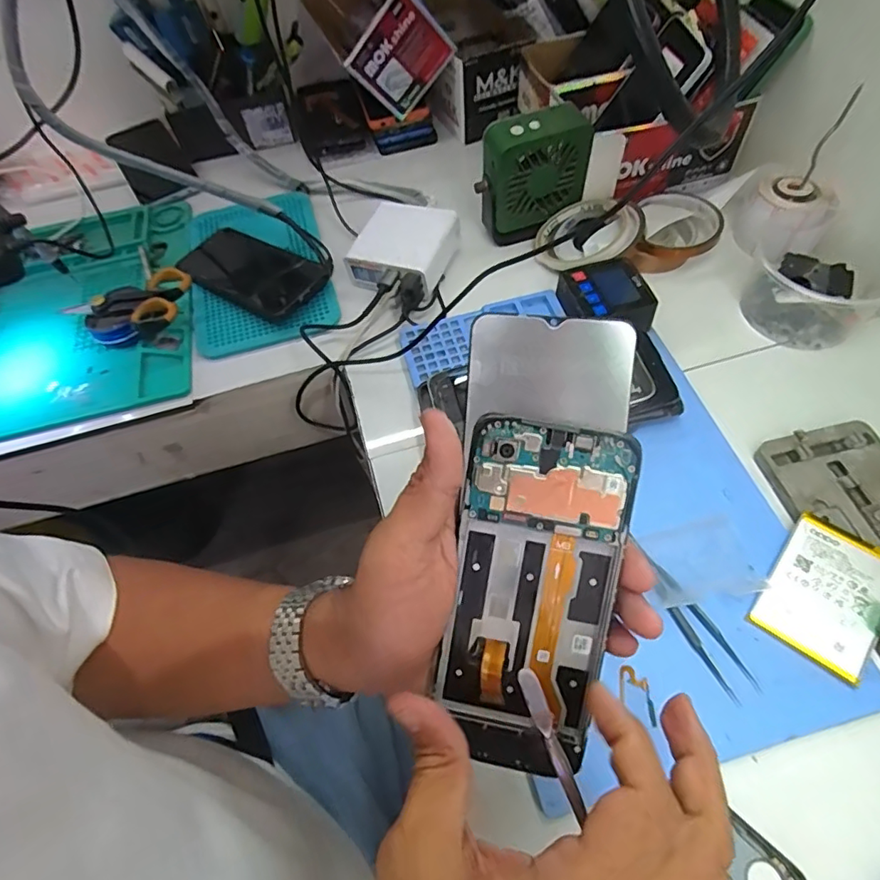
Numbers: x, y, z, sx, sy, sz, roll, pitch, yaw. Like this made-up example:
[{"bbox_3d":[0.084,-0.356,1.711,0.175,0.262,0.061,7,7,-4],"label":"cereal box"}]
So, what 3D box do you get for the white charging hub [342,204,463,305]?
[{"bbox_3d":[-0.036,-0.189,0.528,0.094,0.040,0.097,16,61,14],"label":"white charging hub"}]

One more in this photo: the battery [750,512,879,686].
[{"bbox_3d":[0.249,0.097,0.341,0.062,0.004,0.091,33,70,24],"label":"battery"}]

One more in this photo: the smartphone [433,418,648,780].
[{"bbox_3d":[0.041,0.071,0.239,0.070,0.008,0.155,8,98,10],"label":"smartphone"}]

